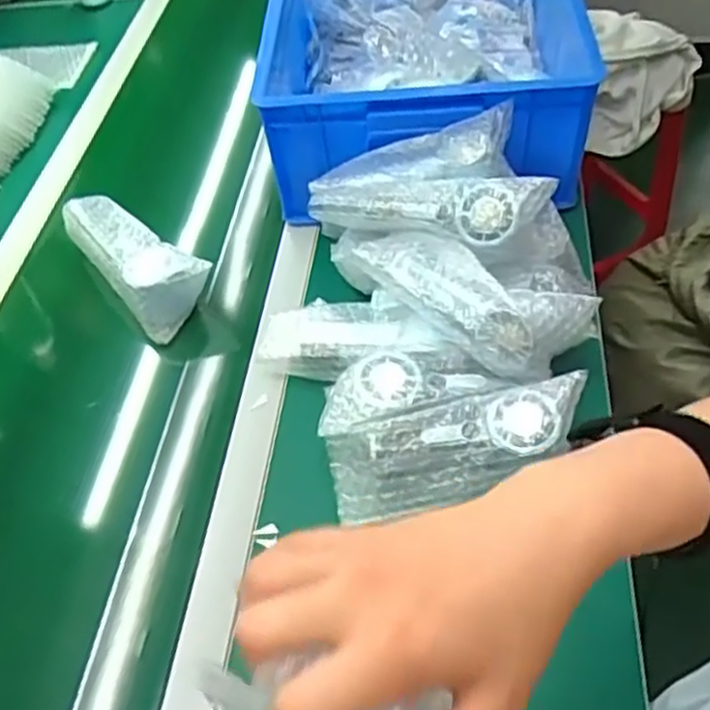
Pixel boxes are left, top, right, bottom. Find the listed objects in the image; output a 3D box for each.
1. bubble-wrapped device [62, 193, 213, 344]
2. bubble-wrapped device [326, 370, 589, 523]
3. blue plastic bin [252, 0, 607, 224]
[{"bbox_3d":[-0.238,-0.104,0.764,0.175,0.069,0.072,41,65,17],"label":"bubble-wrapped device"},{"bbox_3d":[0.082,0.071,0.581,0.209,0.043,0.066,-21,51,8],"label":"bubble-wrapped device"},{"bbox_3d":[0.083,-0.381,0.880,0.365,0.143,0.459,2,52,7],"label":"blue plastic bin"}]

